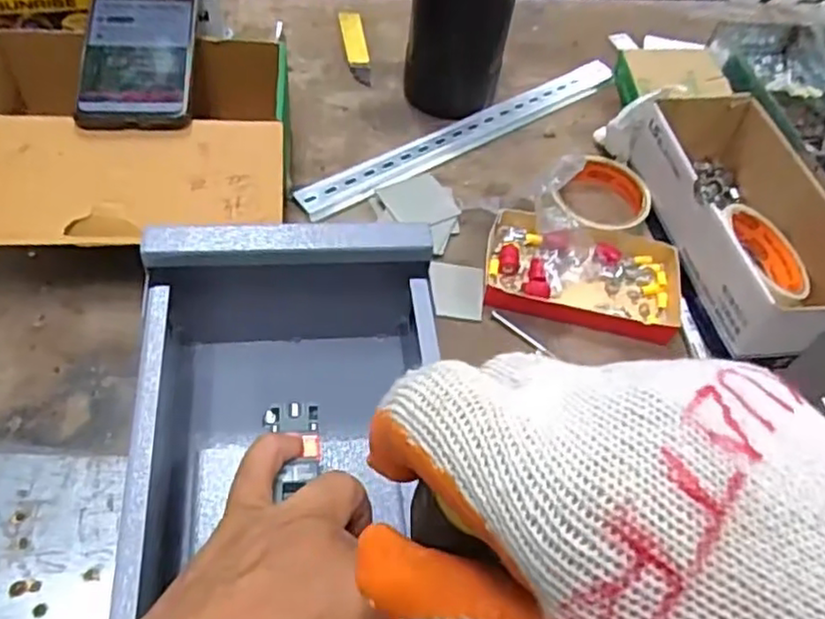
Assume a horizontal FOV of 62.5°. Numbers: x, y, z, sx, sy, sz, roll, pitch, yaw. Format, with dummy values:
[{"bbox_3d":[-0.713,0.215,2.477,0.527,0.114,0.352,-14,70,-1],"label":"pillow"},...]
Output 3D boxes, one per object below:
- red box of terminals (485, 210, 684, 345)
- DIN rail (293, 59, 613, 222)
[{"bbox_3d":[0.135,-0.028,0.538,0.149,0.022,0.091,12,51,4],"label":"red box of terminals"},{"bbox_3d":[0.057,-0.169,0.638,0.372,0.011,0.036,-31,60,-26],"label":"DIN rail"}]

